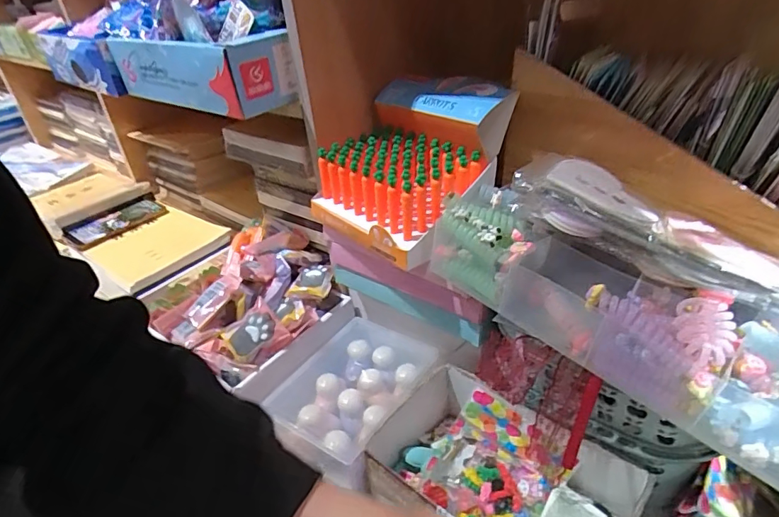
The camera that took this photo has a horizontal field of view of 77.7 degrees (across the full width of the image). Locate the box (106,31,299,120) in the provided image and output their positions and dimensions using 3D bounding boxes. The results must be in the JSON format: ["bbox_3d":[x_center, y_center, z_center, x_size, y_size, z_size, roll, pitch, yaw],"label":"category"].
[{"bbox_3d":[-0.235,-0.233,0.591,0.277,0.071,0.086,22,43,35],"label":"box"}]

